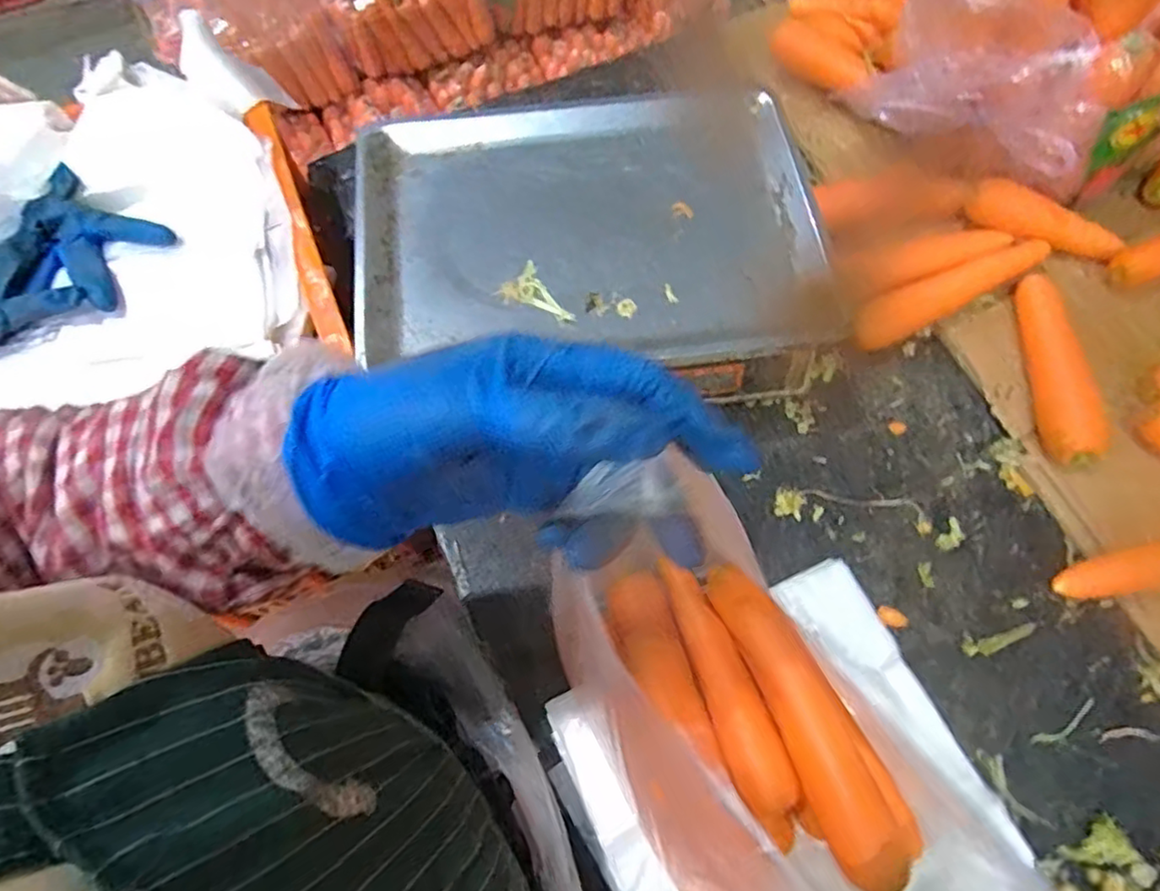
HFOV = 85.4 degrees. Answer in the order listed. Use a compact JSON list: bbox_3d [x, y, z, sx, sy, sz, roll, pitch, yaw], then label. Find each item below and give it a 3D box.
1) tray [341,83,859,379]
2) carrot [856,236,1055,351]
[{"bbox_3d":[0.008,-0.167,0.477,0.336,0.031,0.217,-4,69,0],"label":"tray"},{"bbox_3d":[0.302,-0.126,0.516,0.175,0.029,0.033,-26,70,-8],"label":"carrot"}]

